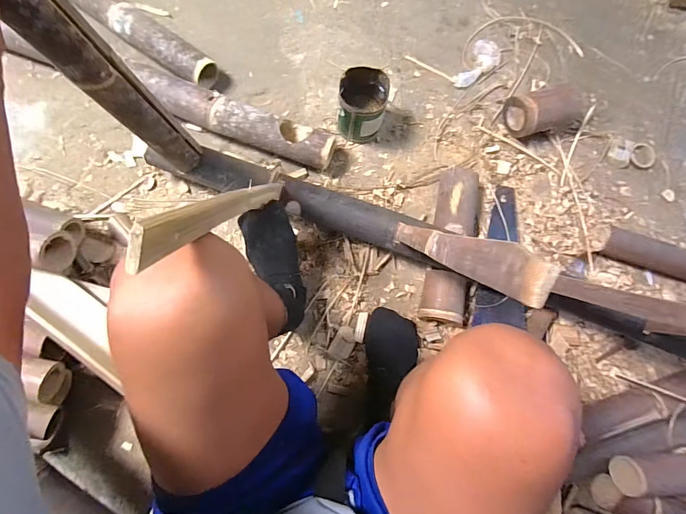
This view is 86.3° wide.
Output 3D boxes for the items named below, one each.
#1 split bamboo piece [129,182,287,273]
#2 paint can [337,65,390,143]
[{"bbox_3d":[-0.096,-0.046,0.339,0.016,0.346,0.029,7,105,-1],"label":"split bamboo piece"},{"bbox_3d":[0.041,-0.308,0.758,0.099,0.114,0.117,12,80,0],"label":"paint can"}]

